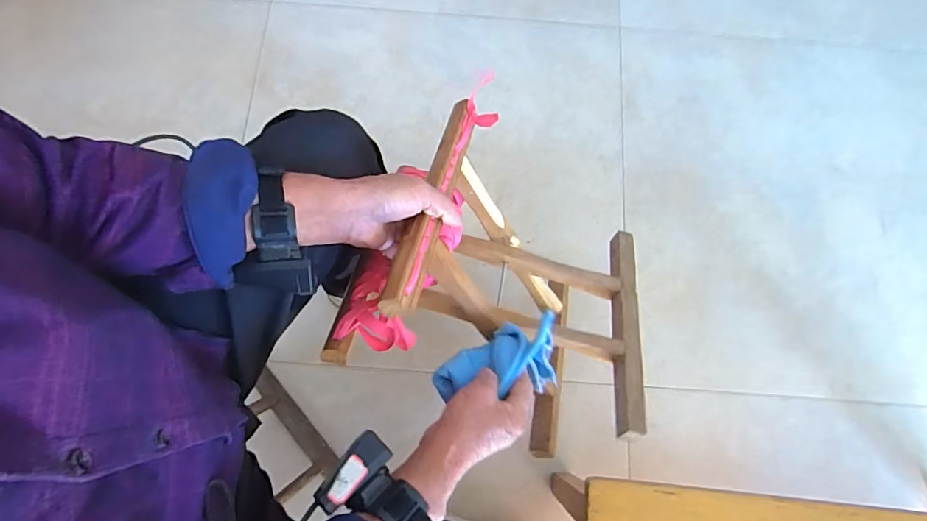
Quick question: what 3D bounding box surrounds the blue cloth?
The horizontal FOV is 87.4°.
[{"bbox_3d":[0.041,0.112,0.533,0.148,0.041,0.077,-14,74,-12],"label":"blue cloth"}]

